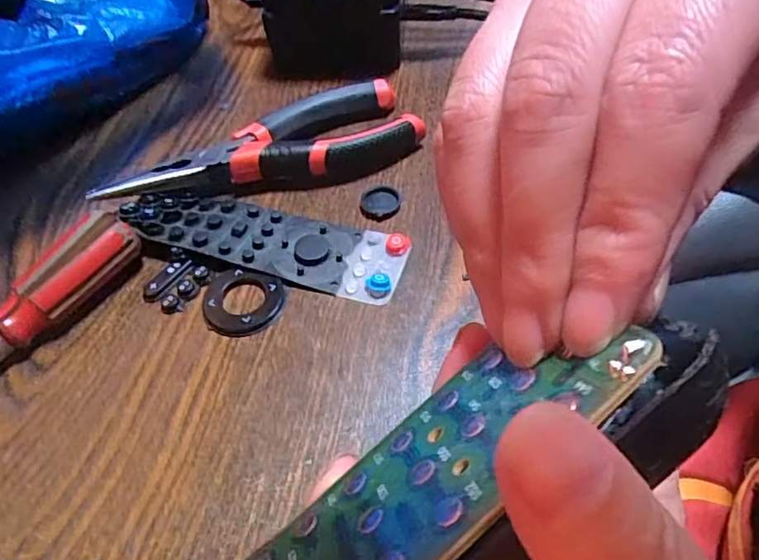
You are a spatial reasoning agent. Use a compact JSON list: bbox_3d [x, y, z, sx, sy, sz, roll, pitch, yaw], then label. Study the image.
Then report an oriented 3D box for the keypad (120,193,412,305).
[{"bbox_3d":[-0.051,-0.020,0.256,0.124,0.013,0.037,12,54,14],"label":"keypad"}]

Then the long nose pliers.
[{"bbox_3d":[-0.055,-0.061,0.283,0.148,0.016,0.049,-21,53,-11],"label":"long nose pliers"}]

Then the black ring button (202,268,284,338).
[{"bbox_3d":[-0.058,0.009,0.240,0.034,0.004,0.030,10,53,13],"label":"black ring button"}]

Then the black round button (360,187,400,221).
[{"bbox_3d":[0.000,-0.036,0.269,0.018,0.004,0.019,-3,51,3],"label":"black round button"}]

